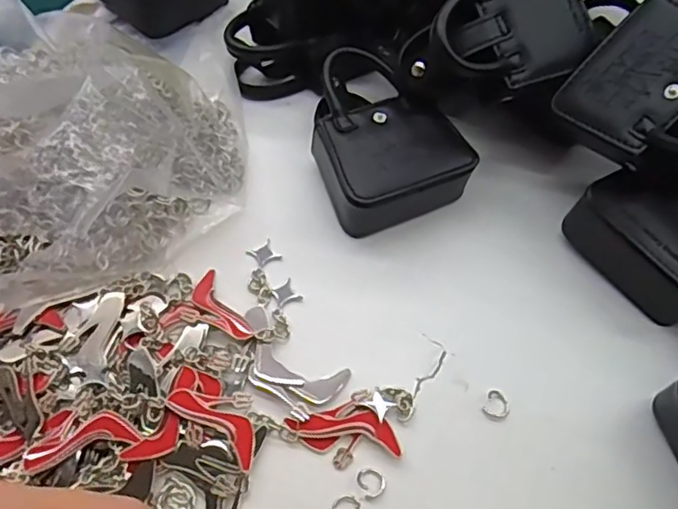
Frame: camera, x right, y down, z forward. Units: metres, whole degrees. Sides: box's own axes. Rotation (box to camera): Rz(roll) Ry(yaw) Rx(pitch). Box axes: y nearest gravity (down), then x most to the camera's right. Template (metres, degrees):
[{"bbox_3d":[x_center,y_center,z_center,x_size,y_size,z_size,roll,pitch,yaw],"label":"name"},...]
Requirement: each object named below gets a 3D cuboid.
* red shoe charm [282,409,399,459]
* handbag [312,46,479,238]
[{"bbox_3d":[0.002,0.079,0.273,0.049,0.004,0.019,3,59,0],"label":"red shoe charm"},{"bbox_3d":[0.017,-0.068,0.340,0.083,0.036,0.105,-21,62,-14],"label":"handbag"}]

